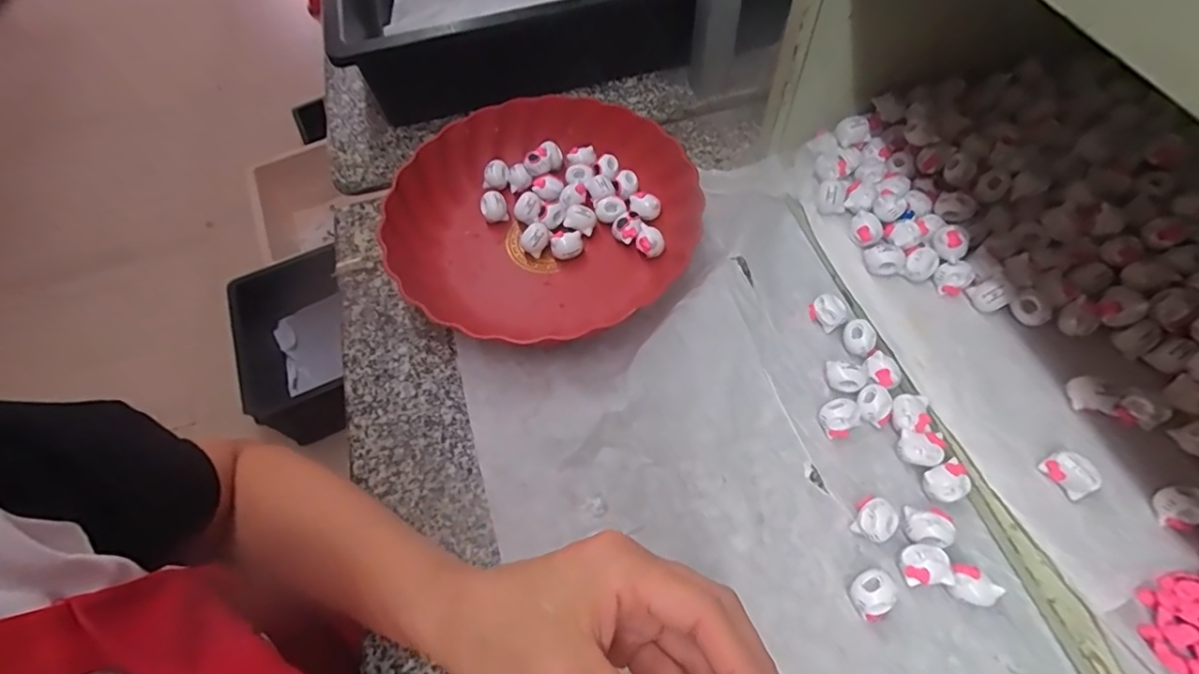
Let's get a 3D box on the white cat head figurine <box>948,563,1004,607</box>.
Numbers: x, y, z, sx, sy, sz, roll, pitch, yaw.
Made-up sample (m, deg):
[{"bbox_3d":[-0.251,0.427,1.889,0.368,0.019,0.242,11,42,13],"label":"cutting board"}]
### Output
[{"bbox_3d":[0.211,0.142,0.306,0.024,0.019,0.018,16,64,12],"label":"white cat head figurine"}]

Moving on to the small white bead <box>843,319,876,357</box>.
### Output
[{"bbox_3d":[0.187,0.001,0.388,0.021,0.019,0.022,-2,61,3],"label":"small white bead"}]

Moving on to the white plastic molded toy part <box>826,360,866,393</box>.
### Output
[{"bbox_3d":[0.170,0.028,0.373,0.024,0.020,0.017,17,64,13],"label":"white plastic molded toy part"}]

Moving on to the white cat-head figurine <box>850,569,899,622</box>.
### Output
[{"bbox_3d":[0.157,0.147,0.307,0.025,0.019,0.023,-2,61,3],"label":"white cat-head figurine"}]

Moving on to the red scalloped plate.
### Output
[{"bbox_3d":[-0.048,-0.106,0.444,0.238,0.040,0.222,-2,61,3],"label":"red scalloped plate"}]

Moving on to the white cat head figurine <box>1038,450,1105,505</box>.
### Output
[{"bbox_3d":[0.278,0.082,0.316,0.014,0.022,0.027,-31,64,-12],"label":"white cat head figurine"}]

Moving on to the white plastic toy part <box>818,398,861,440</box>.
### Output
[{"bbox_3d":[0.161,0.055,0.360,0.025,0.019,0.023,-2,61,3],"label":"white plastic toy part"}]

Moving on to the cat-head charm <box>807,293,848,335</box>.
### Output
[{"bbox_3d":[0.172,-0.019,0.400,0.018,0.019,0.026,-32,64,-13],"label":"cat-head charm"}]

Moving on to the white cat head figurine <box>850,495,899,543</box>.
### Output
[{"bbox_3d":[0.167,0.112,0.328,0.022,0.019,0.024,-2,61,3],"label":"white cat head figurine"}]

